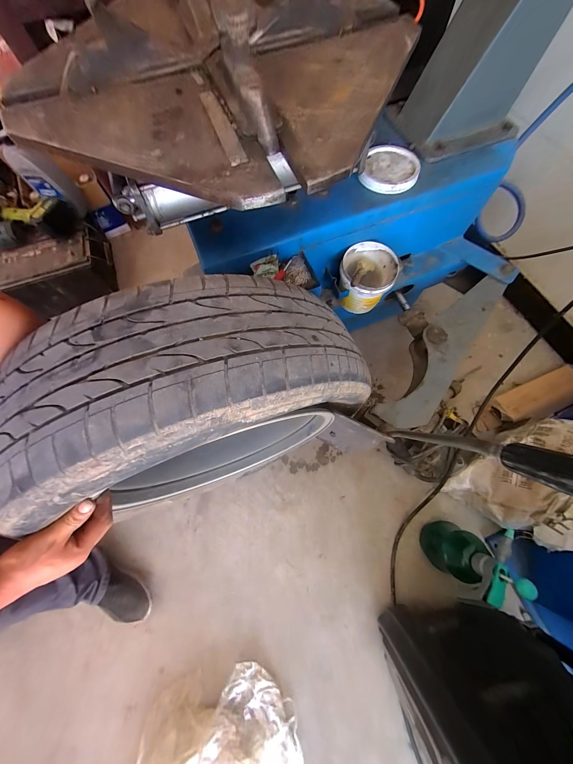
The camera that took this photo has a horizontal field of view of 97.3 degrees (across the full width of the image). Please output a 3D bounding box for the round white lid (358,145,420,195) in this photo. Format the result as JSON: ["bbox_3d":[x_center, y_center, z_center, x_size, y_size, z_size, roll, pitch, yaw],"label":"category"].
[{"bbox_3d":[0.221,-0.451,0.535,0.110,0.020,0.127,15,72,7],"label":"round white lid"}]

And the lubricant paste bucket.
[{"bbox_3d":[0.186,-0.240,0.600,0.122,0.103,0.120,-1,70,2],"label":"lubricant paste bucket"}]

